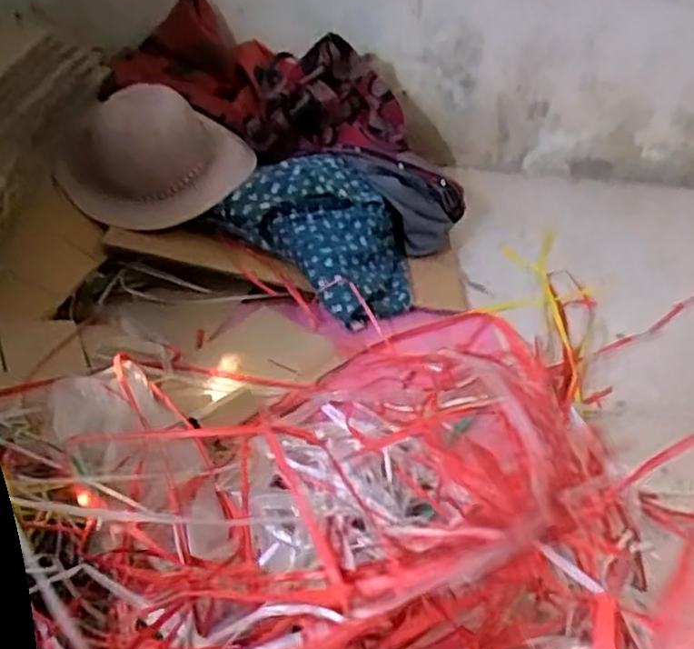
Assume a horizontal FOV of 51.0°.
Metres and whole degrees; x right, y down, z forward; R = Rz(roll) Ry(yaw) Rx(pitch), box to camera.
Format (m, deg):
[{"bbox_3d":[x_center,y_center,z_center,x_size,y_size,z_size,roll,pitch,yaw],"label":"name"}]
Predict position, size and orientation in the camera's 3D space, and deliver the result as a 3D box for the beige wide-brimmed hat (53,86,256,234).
[{"bbox_3d":[-0.293,-0.261,1.162,0.314,0.162,0.138,-22,44,-31],"label":"beige wide-brimmed hat"}]

